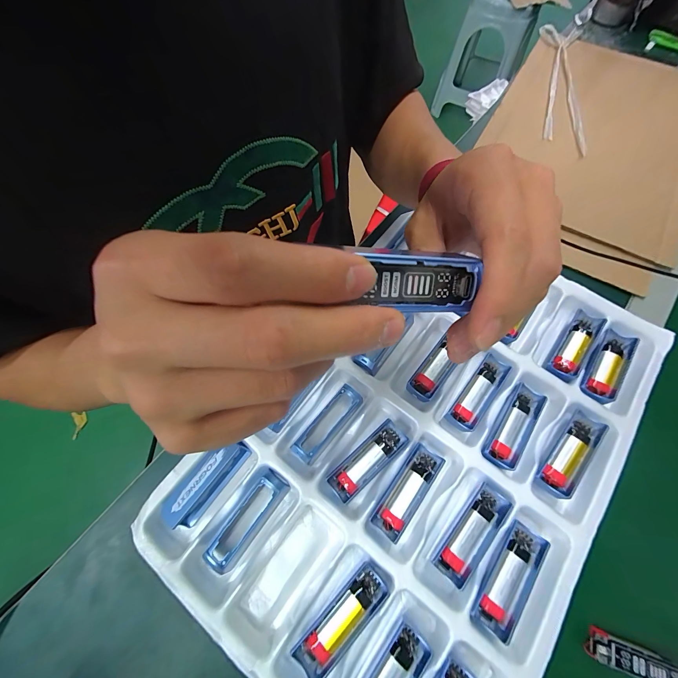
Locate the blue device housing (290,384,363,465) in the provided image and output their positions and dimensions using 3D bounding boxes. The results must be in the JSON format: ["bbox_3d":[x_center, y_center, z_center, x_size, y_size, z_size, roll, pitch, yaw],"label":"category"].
[{"bbox_3d":[-0.012,0.080,0.289,0.026,0.023,0.082,38,73,16],"label":"blue device housing"}]

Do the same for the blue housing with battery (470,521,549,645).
[{"bbox_3d":[0.134,0.190,0.238,0.029,0.015,0.081,36,73,15],"label":"blue housing with battery"}]

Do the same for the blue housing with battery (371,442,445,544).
[{"bbox_3d":[0.060,0.133,0.265,0.026,0.017,0.078,35,72,15],"label":"blue housing with battery"}]

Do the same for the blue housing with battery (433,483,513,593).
[{"bbox_3d":[0.111,0.163,0.253,0.028,0.021,0.079,38,73,15],"label":"blue housing with battery"}]

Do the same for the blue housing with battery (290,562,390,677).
[{"bbox_3d":[0.002,0.216,0.230,0.080,0.017,0.026,-42,72,-15],"label":"blue housing with battery"}]

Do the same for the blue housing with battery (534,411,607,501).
[{"bbox_3d":[0.208,0.104,0.271,0.030,0.014,0.080,39,73,16],"label":"blue housing with battery"}]

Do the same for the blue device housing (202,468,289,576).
[{"bbox_3d":[-0.079,0.152,0.257,0.026,0.024,0.080,34,72,14],"label":"blue device housing"}]

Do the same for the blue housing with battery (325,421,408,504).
[{"bbox_3d":[0.025,0.109,0.273,0.079,0.014,0.026,-39,72,-14],"label":"blue housing with battery"}]

